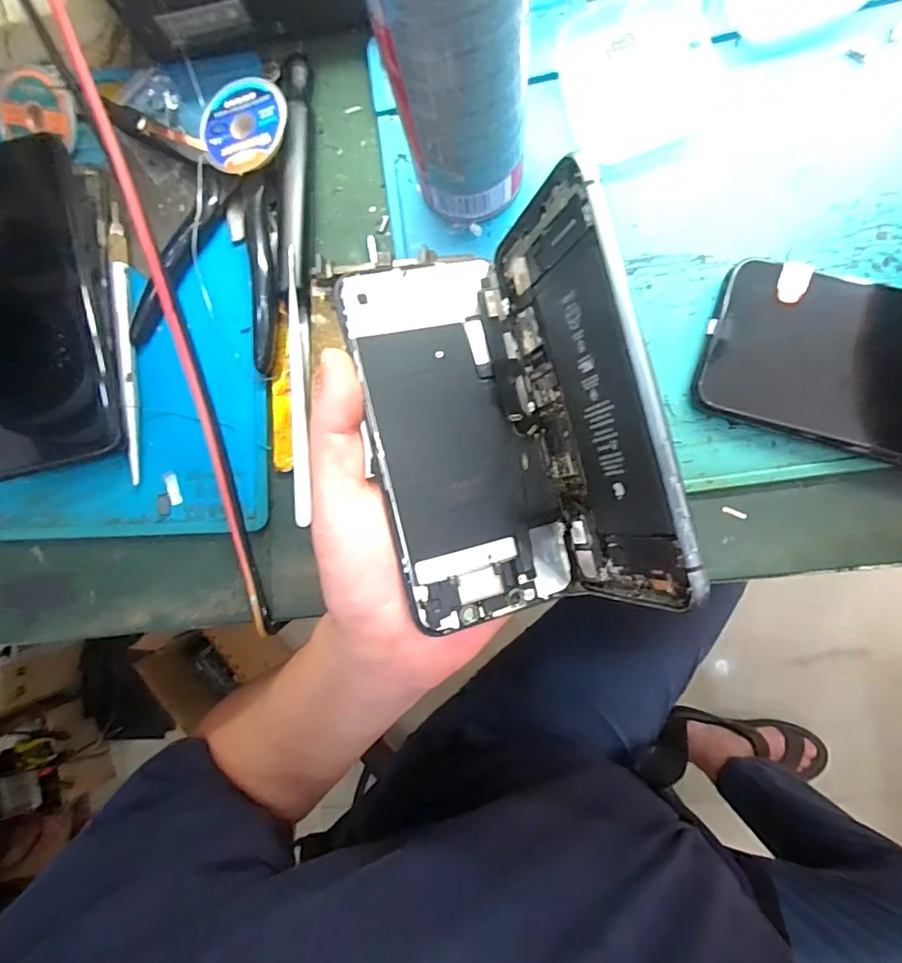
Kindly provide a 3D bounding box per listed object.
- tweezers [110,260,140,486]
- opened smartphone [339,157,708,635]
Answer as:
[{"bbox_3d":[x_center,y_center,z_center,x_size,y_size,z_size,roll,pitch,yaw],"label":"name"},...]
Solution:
[{"bbox_3d":[-0.166,-0.057,0.270,0.008,0.006,0.113,-7,87,7],"label":"tweezers"},{"bbox_3d":[0.018,-0.022,0.195,0.097,0.063,0.146,-14,86,7],"label":"opened smartphone"}]

